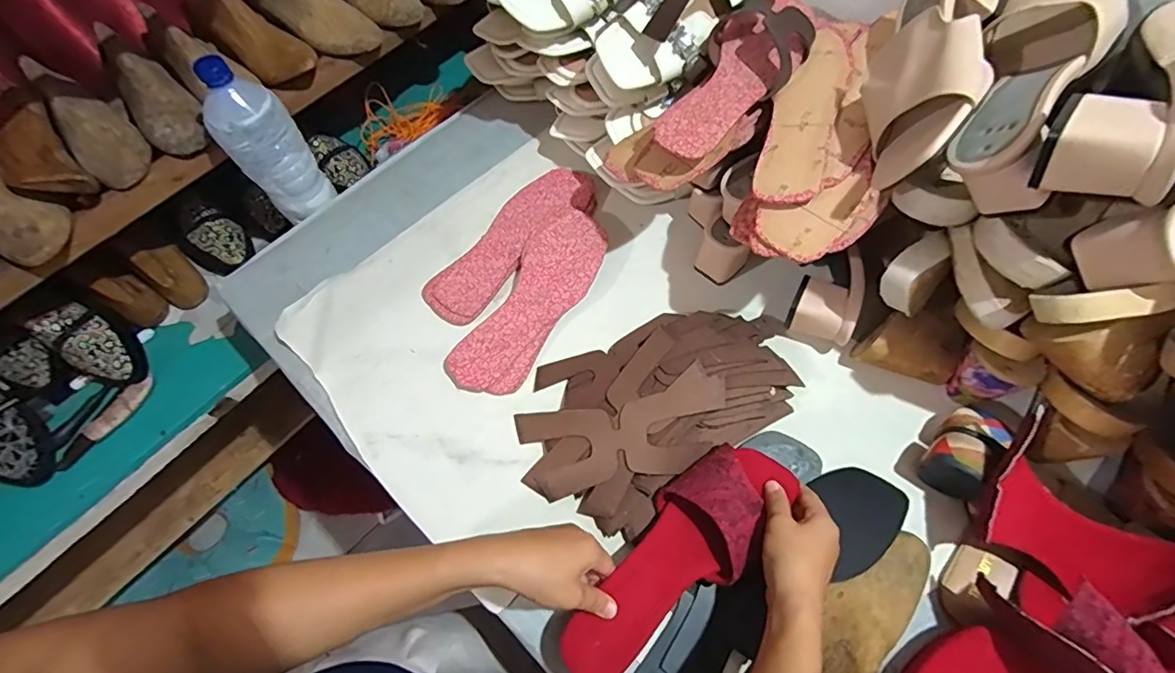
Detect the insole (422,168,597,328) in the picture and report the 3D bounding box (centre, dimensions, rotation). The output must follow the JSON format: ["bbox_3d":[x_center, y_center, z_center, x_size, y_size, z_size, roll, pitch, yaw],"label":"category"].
[{"bbox_3d":[-0.091,-0.118,0.643,0.084,0.018,0.253,39,71,18],"label":"insole"}]

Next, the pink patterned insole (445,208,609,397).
[{"bbox_3d":[-0.060,-0.039,0.598,0.086,0.030,0.238,26,67,13],"label":"pink patterned insole"}]

